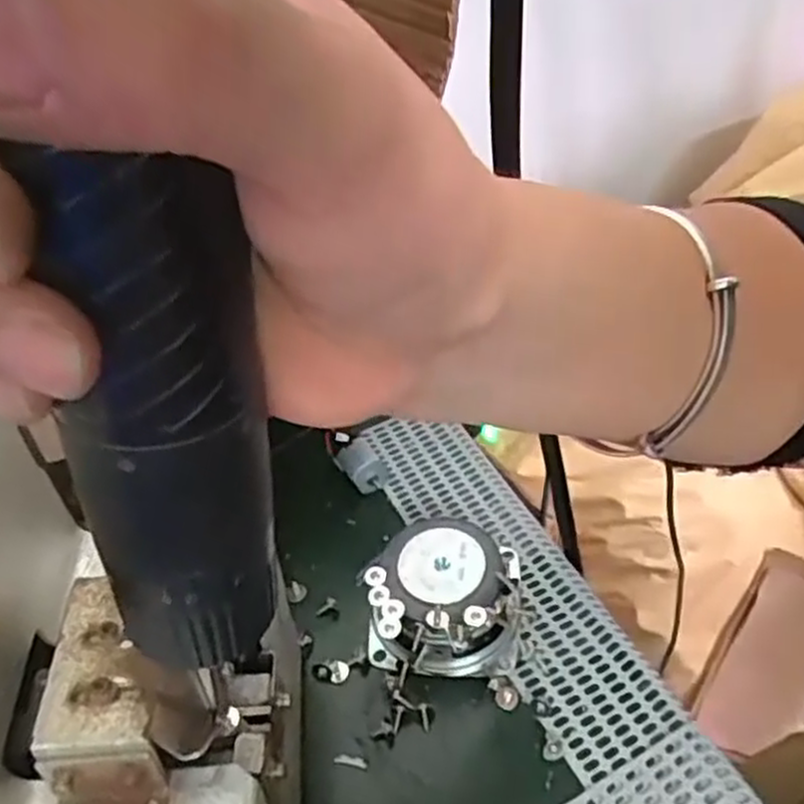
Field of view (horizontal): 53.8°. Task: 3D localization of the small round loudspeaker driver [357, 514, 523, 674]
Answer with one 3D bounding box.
[{"bbox_3d":[0.015,0.070,0.288,0.054,0.030,0.047,0,43,5],"label":"small round loudspeaker driver"}]

